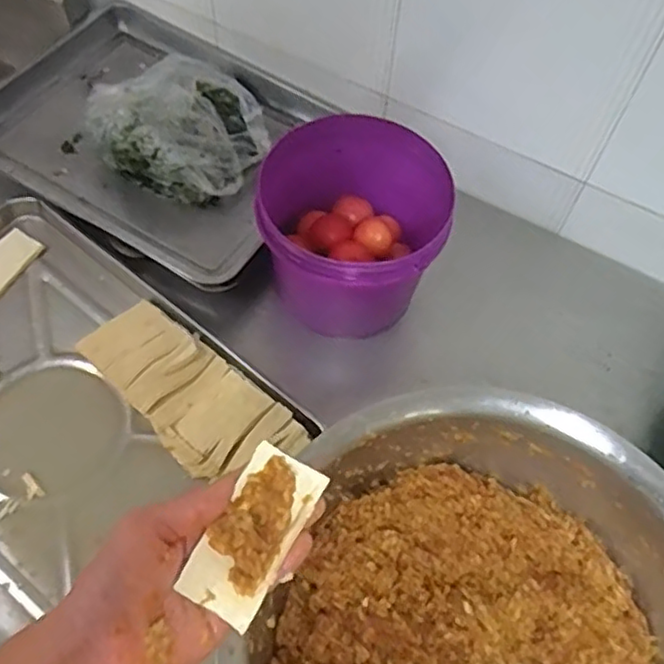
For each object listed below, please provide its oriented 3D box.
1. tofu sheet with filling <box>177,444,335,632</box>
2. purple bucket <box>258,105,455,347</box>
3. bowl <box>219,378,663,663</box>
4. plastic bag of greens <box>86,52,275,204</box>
[{"bbox_3d":[-0.051,0.133,0.446,0.051,0.019,0.110,25,64,10],"label":"tofu sheet with filling"},{"bbox_3d":[0.013,-0.121,0.851,0.189,0.180,0.220,-11,62,-10],"label":"purple bucket"},{"bbox_3d":[0.148,0.303,0.664,0.455,0.160,0.449,23,62,9],"label":"bowl"},{"bbox_3d":[-0.207,-0.283,0.951,0.235,0.118,0.172,-24,65,-16],"label":"plastic bag of greens"}]

